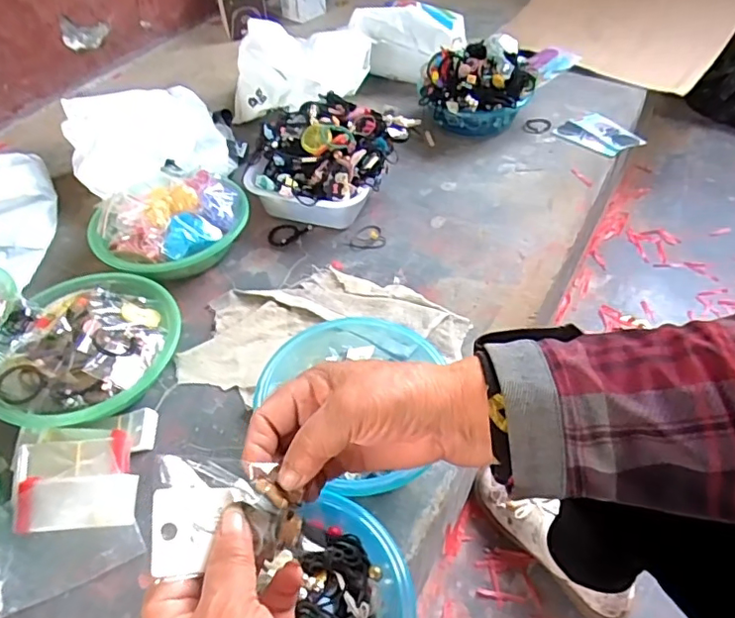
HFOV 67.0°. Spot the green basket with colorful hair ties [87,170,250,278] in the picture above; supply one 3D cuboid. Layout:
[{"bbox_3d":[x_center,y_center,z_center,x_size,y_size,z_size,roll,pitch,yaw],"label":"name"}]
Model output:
[{"bbox_3d":[-0.314,-0.145,0.887,0.239,0.117,0.250,-22,50,-17],"label":"green basket with colorful hair ties"}]

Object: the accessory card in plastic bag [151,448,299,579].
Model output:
[{"bbox_3d":[-0.072,0.104,0.288,0.072,0.009,0.057,8,68,-20],"label":"accessory card in plastic bag"}]

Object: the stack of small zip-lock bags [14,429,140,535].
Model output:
[{"bbox_3d":[-0.323,0.192,0.626,0.134,0.036,0.108,-5,47,-2],"label":"stack of small zip-lock bags"}]

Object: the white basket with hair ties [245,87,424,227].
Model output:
[{"bbox_3d":[-0.073,-0.253,0.957,0.226,0.133,0.251,20,51,20],"label":"white basket with hair ties"}]

